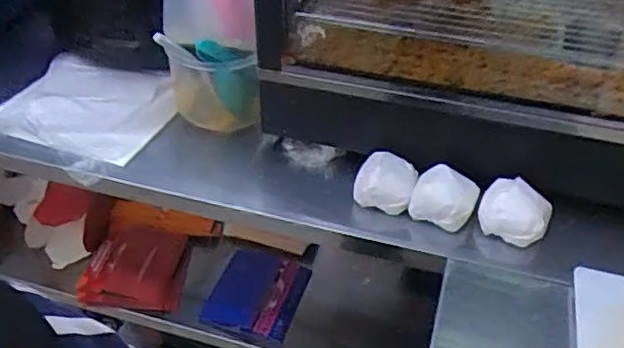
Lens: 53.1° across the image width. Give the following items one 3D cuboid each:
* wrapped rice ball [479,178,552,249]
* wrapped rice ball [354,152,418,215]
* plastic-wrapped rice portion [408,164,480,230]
[{"bbox_3d":[0.252,0.050,0.782,0.085,0.060,0.064,16,42,18],"label":"wrapped rice ball"},{"bbox_3d":[0.098,0.009,0.830,0.079,0.042,0.080,10,40,10],"label":"wrapped rice ball"},{"bbox_3d":[0.171,0.034,0.808,0.078,0.065,0.067,16,42,17],"label":"plastic-wrapped rice portion"}]

